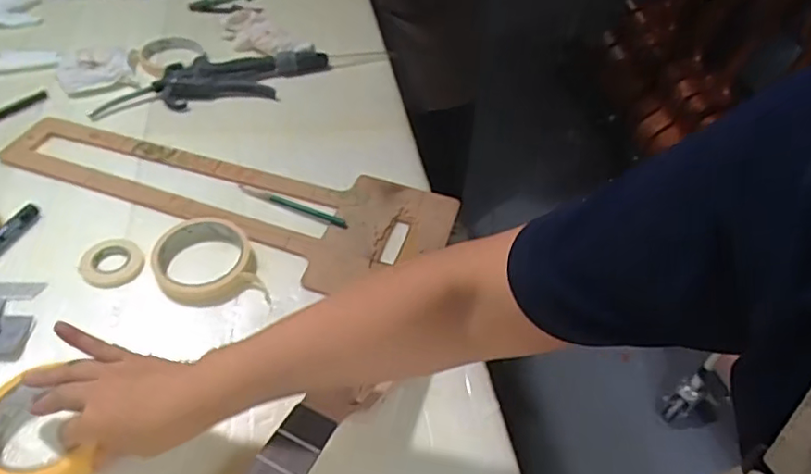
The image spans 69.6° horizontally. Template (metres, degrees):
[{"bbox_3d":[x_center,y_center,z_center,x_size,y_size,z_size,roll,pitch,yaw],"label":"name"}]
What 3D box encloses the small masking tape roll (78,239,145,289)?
[{"bbox_3d":[-0.284,0.024,0.567,0.051,0.012,0.055,3,47,-4],"label":"small masking tape roll"}]

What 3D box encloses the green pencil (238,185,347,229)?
[{"bbox_3d":[-0.124,-0.034,0.640,0.133,0.008,0.010,22,49,14],"label":"green pencil"}]

